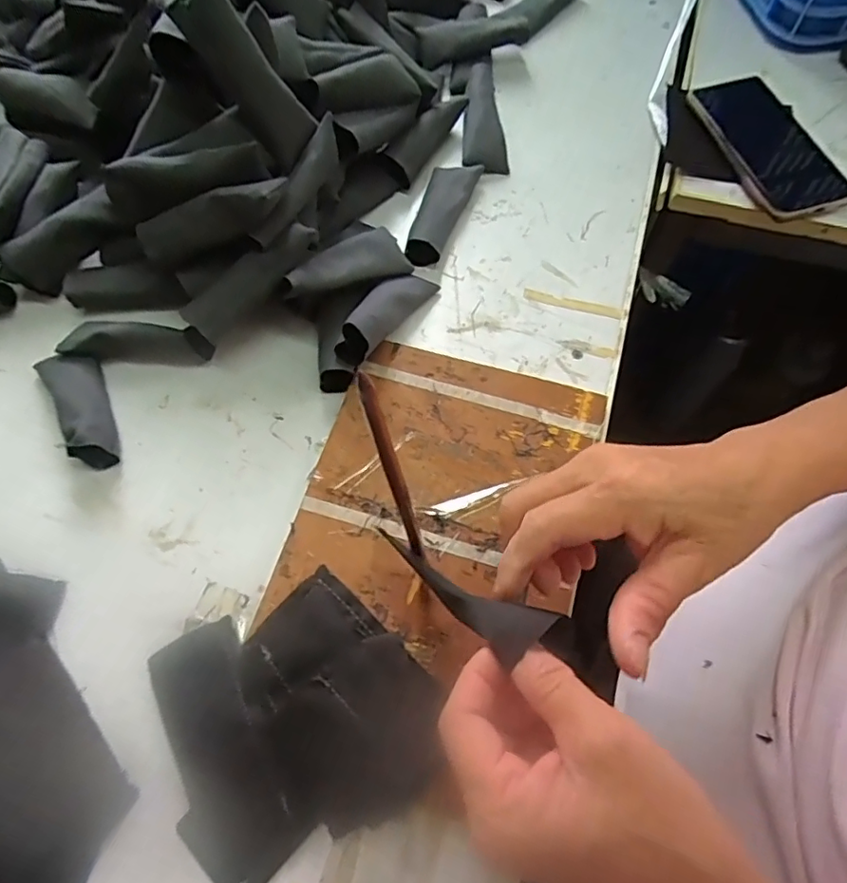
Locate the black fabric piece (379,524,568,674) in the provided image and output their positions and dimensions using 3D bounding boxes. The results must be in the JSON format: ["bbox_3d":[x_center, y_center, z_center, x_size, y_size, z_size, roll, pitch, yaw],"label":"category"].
[{"bbox_3d":[0.016,0.065,0.240,0.077,0.006,0.024,23,67,29],"label":"black fabric piece"}]

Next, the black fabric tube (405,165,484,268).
[{"bbox_3d":[0.016,-0.192,0.464,0.037,0.033,0.105,15,67,7],"label":"black fabric tube"}]

